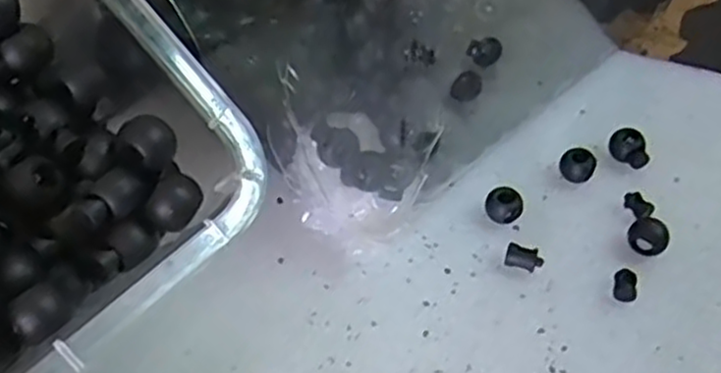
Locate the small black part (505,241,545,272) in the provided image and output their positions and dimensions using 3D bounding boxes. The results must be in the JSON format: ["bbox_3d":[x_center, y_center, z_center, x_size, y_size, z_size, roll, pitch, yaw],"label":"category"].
[{"bbox_3d":[0.067,0.029,0.302,0.015,0.008,0.008,13,49,11],"label":"small black part"}]

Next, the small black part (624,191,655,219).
[{"bbox_3d":[0.118,0.008,0.318,0.008,0.006,0.013,-29,54,-24],"label":"small black part"}]

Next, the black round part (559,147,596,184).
[{"bbox_3d":[0.097,-0.010,0.334,0.015,0.011,0.013,18,50,16],"label":"black round part"}]

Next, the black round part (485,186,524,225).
[{"bbox_3d":[0.061,0.009,0.318,0.016,0.012,0.013,17,50,15],"label":"black round part"}]

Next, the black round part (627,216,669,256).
[{"bbox_3d":[0.118,0.020,0.304,0.015,0.011,0.013,30,54,24],"label":"black round part"}]

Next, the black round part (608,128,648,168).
[{"bbox_3d":[0.123,-0.017,0.338,0.018,0.011,0.013,25,52,21],"label":"black round part"}]

